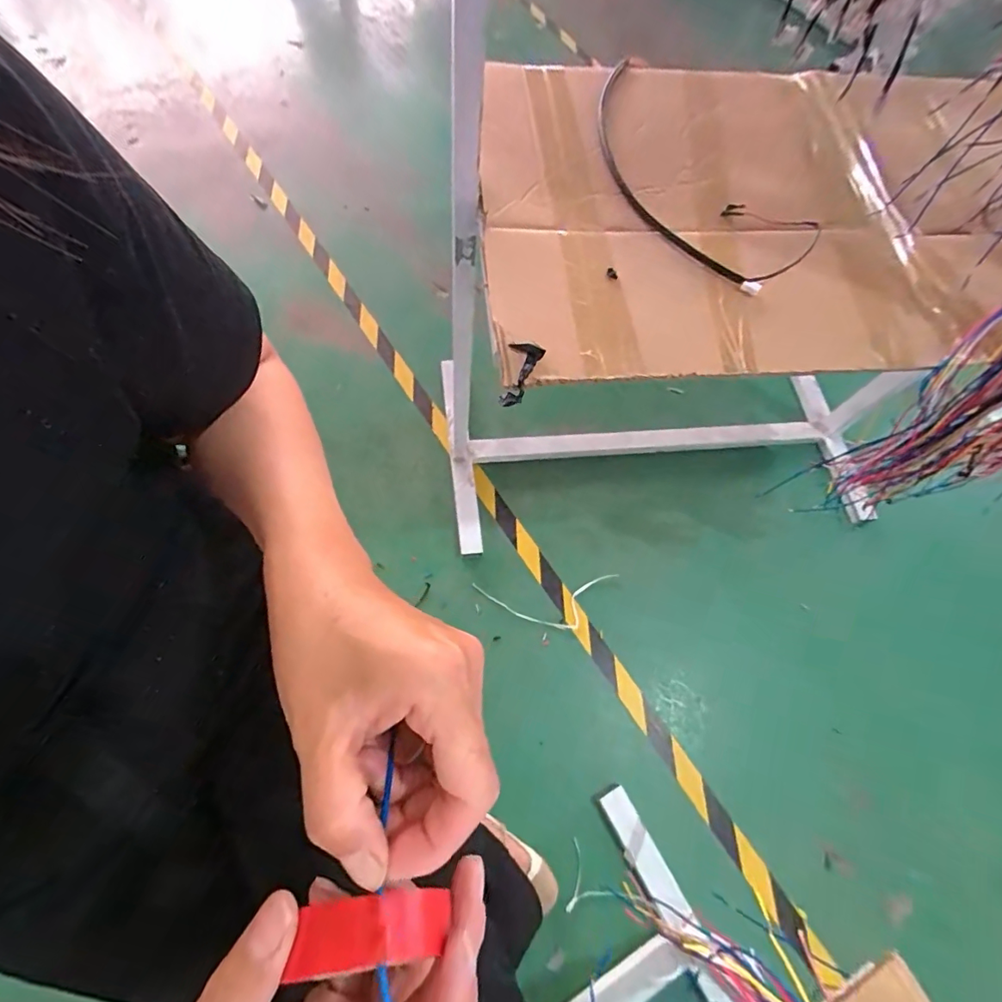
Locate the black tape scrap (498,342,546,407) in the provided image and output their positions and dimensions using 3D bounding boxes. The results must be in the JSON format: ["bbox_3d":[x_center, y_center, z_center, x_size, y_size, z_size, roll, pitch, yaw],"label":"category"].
[{"bbox_3d":[0.016,-0.124,0.477,0.033,0.008,0.065,23,93,7],"label":"black tape scrap"}]

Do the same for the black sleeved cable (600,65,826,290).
[{"bbox_3d":[0.212,-0.393,0.585,0.156,0.040,0.368,-34,72,-17],"label":"black sleeved cable"}]

